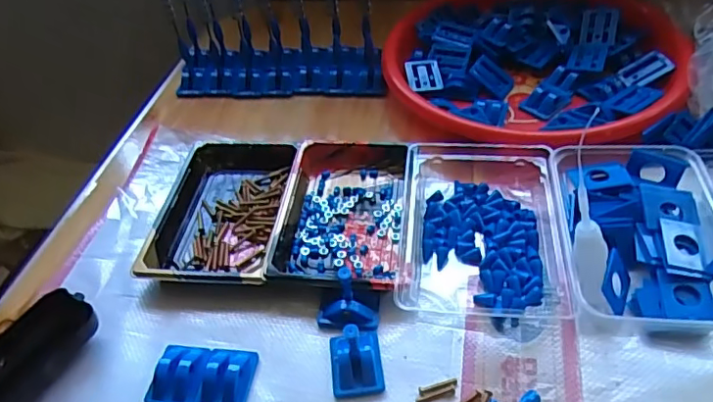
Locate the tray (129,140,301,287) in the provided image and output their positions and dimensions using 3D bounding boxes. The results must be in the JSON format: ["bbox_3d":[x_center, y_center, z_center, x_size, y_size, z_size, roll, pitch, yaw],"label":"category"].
[{"bbox_3d":[-0.112,0.006,0.486,0.107,0.024,0.164,2,45,10],"label":"tray"}]

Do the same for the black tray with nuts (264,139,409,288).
[{"bbox_3d":[-0.010,0.004,0.470,0.099,0.028,0.163,1,45,8],"label":"black tray with nuts"}]

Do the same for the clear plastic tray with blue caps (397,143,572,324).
[{"bbox_3d":[0.098,0.011,0.443,0.122,0.031,0.166,1,45,9],"label":"clear plastic tray with blue caps"}]

